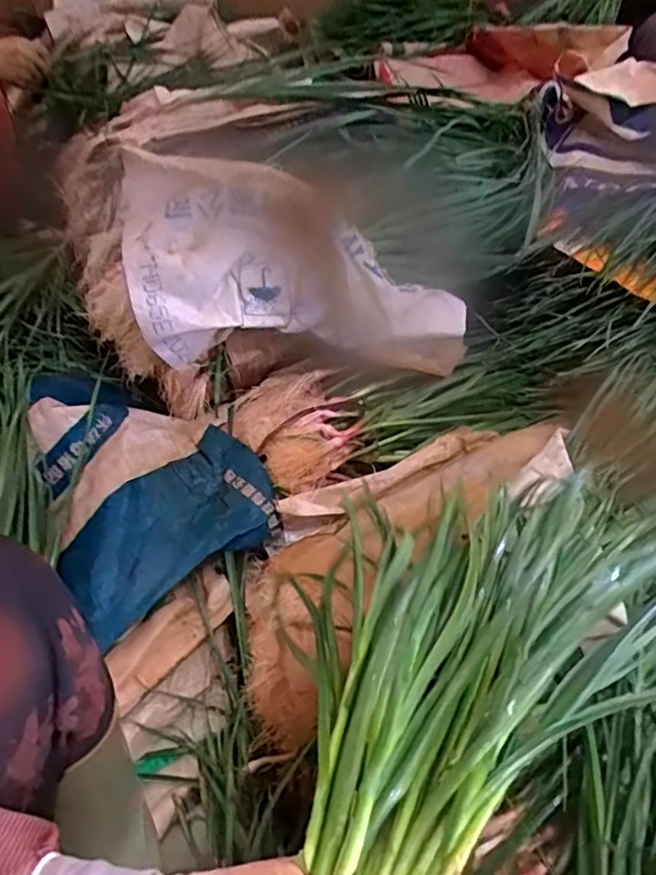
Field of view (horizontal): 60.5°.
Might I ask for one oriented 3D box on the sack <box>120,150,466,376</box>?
[{"bbox_3d":[-0.049,-0.178,0.770,0.502,0.263,0.121,15,43,-19],"label":"sack"}]

